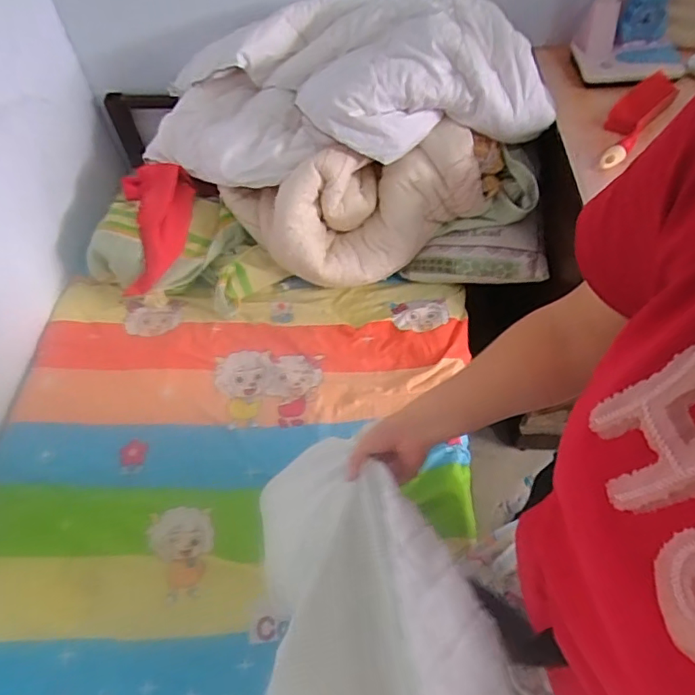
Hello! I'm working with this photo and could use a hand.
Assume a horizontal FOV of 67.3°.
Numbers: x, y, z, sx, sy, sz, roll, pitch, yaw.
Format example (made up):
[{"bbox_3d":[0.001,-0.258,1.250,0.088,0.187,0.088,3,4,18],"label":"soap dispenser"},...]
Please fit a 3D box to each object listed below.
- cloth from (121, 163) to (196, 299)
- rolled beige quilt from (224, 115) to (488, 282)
[{"bbox_3d":[-0.457,-0.287,1.237,0.168,0.068,0.348,-1,77,2],"label":"cloth"},{"bbox_3d":[0.007,-0.299,1.143,0.592,0.251,0.202,1,52,4],"label":"rolled beige quilt"}]

